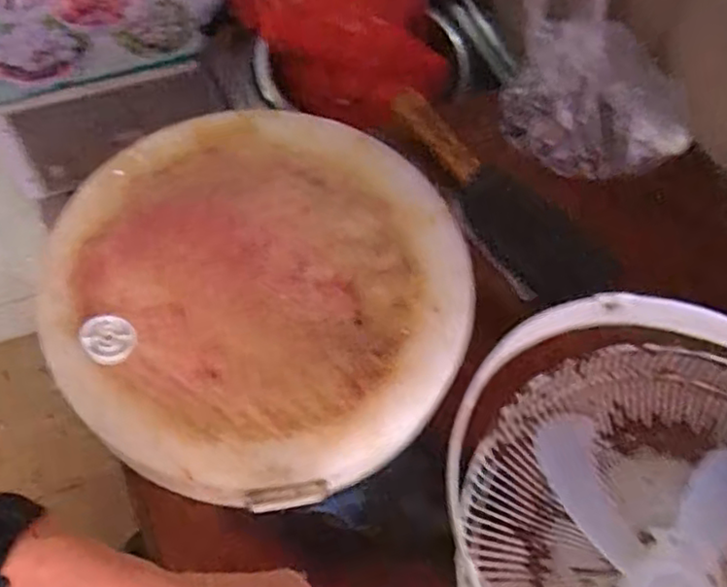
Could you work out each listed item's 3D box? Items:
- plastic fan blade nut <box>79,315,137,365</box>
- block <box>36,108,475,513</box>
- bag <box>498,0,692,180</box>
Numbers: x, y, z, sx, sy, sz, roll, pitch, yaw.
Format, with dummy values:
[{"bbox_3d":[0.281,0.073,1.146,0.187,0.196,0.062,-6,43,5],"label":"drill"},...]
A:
[{"bbox_3d":[-0.232,0.043,0.612,0.047,0.026,0.039,-14,65,-13],"label":"plastic fan blade nut"},{"bbox_3d":[-0.101,-0.008,0.684,0.405,0.061,0.405,2,62,-5],"label":"block"},{"bbox_3d":[0.302,-0.259,0.794,0.230,0.221,0.130,-2,63,-7],"label":"bag"}]

